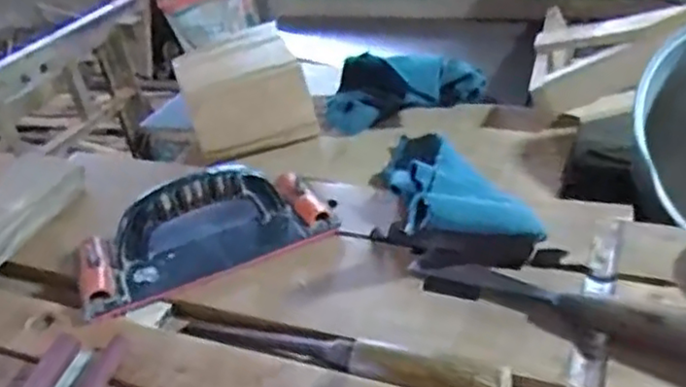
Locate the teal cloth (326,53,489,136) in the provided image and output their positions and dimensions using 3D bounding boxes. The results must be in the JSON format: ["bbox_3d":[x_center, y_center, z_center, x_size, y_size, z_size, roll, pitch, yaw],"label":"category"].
[{"bbox_3d":[0.074,-0.122,0.793,0.190,0.075,0.085,-3,32,8],"label":"teal cloth"}]

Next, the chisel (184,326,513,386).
[{"bbox_3d":[-0.004,0.112,0.472,0.239,0.023,0.024,8,35,23],"label":"chisel"}]

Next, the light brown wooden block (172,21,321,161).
[{"bbox_3d":[-0.121,-0.122,0.805,0.143,0.097,0.137,-15,32,-11],"label":"light brown wooden block"}]

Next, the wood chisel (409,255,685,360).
[{"bbox_3d":[0.159,0.074,0.466,0.253,0.041,0.035,16,39,33],"label":"wood chisel"}]

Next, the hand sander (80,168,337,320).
[{"bbox_3d":[-0.122,0.023,0.574,0.218,0.068,0.084,-19,33,-17],"label":"hand sander"}]

